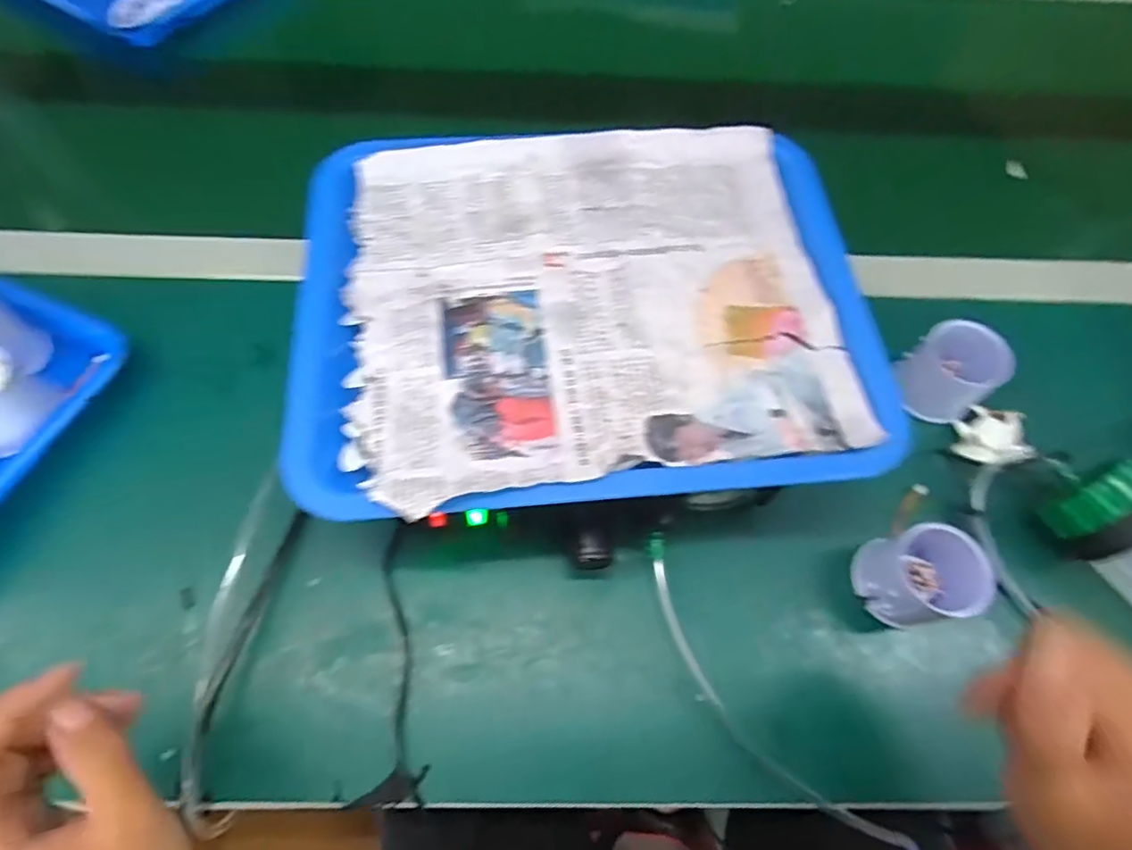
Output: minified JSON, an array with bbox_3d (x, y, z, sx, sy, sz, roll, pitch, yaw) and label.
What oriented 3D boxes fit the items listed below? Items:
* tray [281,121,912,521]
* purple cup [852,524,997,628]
[{"bbox_3d":[0.011,-0.079,0.358,0.327,0.021,0.257,-4,64,-4],"label":"tray"},{"bbox_3d":[0.210,0.091,0.357,0.050,0.053,0.054,1,64,-2],"label":"purple cup"}]

